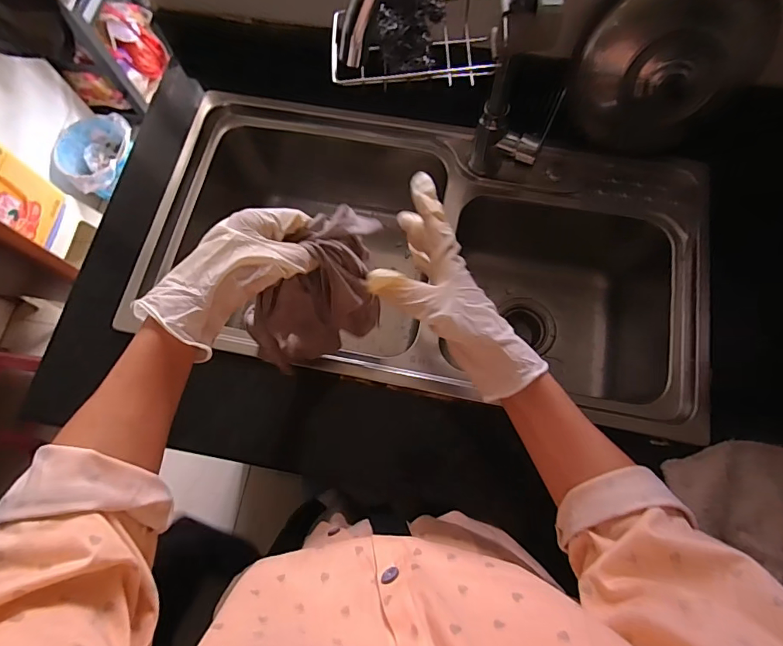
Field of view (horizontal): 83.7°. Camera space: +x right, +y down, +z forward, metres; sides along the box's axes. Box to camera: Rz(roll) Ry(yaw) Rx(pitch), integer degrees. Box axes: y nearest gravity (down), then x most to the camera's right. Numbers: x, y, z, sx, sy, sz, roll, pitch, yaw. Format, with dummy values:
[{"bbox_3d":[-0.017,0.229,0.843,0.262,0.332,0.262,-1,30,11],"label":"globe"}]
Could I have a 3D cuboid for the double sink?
[{"bbox_3d":[0.054,-0.103,0.711,0.756,0.242,0.446,11,74,4],"label":"double sink"}]

